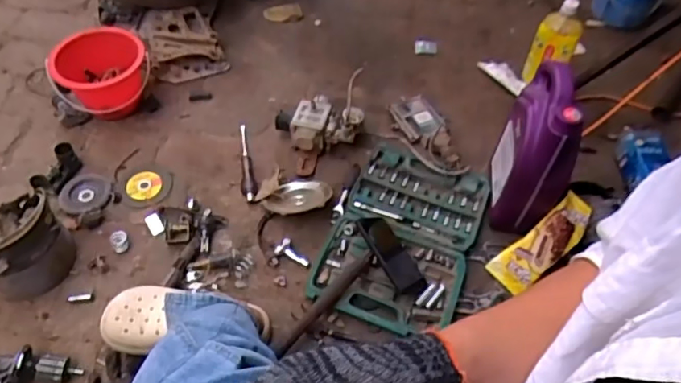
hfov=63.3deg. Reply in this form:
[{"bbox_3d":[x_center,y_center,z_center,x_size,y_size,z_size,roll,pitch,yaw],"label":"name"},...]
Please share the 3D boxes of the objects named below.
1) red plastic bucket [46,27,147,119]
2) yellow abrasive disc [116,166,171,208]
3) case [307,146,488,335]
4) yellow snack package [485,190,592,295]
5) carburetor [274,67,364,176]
[{"bbox_3d":[-0.462,-0.216,1.088,0.177,0.139,0.142,-23,58,-21],"label":"red plastic bucket"},{"bbox_3d":[-0.372,-0.010,1.051,0.098,0.009,0.094,2,60,-4],"label":"yellow abrasive disc"},{"bbox_3d":[0.117,0.081,1.017,0.248,0.033,0.367,20,54,9],"label":"case"},{"bbox_3d":[0.365,0.093,0.989,0.205,0.025,0.074,-43,67,4],"label":"yellow snack package"},{"bbox_3d":[-0.028,-0.127,1.110,0.174,0.071,0.138,-18,58,-19],"label":"carburetor"}]

